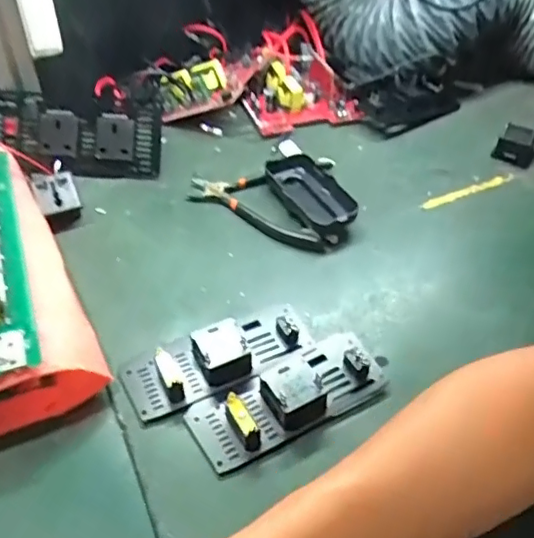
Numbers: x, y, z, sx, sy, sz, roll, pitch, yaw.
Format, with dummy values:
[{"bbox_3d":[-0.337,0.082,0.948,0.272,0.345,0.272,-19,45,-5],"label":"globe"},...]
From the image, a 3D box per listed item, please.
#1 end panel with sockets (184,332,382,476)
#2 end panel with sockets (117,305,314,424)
[{"bbox_3d":[0.016,0.086,0.403,0.139,0.027,0.056,-20,49,-21],"label":"end panel with sockets"},{"bbox_3d":[-0.037,0.060,0.428,0.141,0.027,0.053,-21,49,-21],"label":"end panel with sockets"}]

